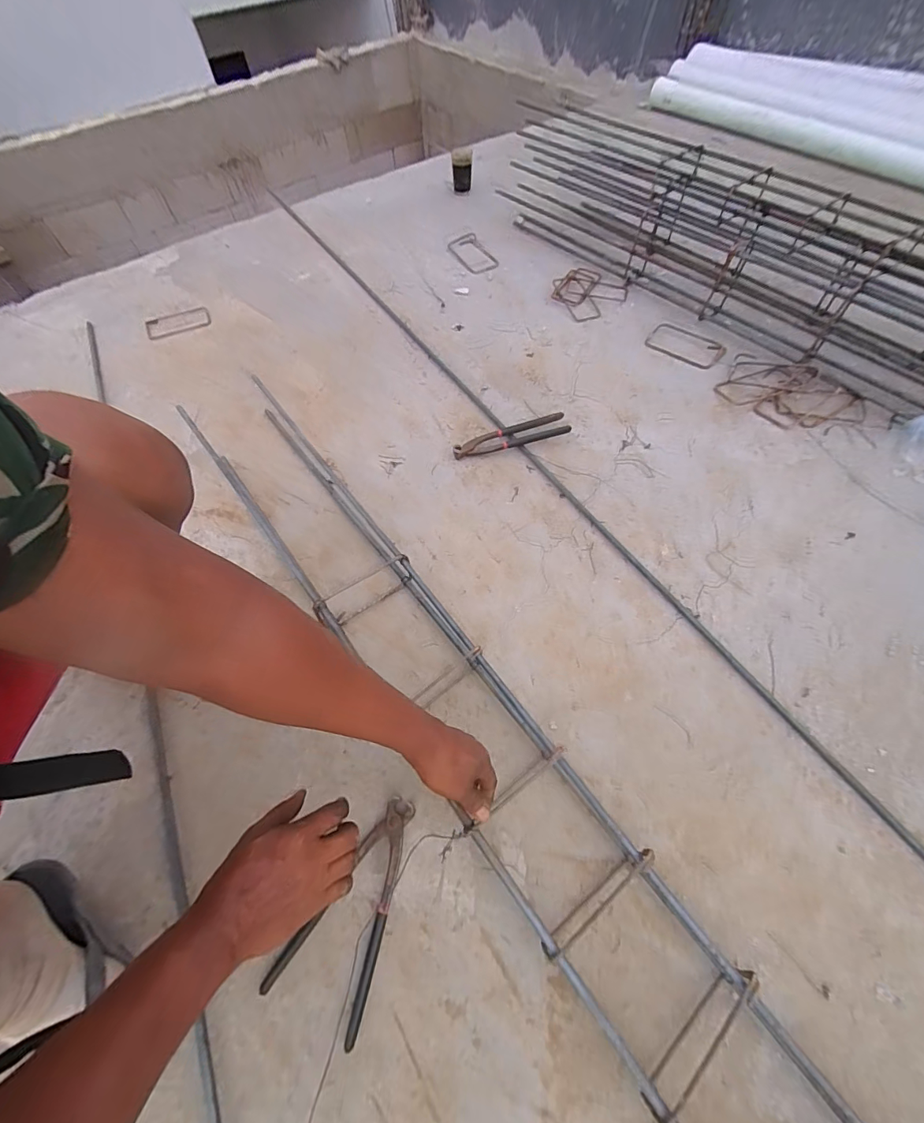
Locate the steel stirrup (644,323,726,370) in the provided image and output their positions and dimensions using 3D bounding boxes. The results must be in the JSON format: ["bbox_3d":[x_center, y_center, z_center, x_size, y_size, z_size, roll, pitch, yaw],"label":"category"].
[{"bbox_3d":[0.491,-0.475,0.955,0.163,0.010,0.107,37,69,21],"label":"steel stirrup"}]

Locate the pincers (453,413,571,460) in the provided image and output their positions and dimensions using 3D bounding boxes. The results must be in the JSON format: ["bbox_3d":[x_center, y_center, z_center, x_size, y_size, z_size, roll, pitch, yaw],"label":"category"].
[{"bbox_3d":[0.091,-0.232,0.819,0.215,0.024,0.048,-16,61,-6],"label":"pincers"}]

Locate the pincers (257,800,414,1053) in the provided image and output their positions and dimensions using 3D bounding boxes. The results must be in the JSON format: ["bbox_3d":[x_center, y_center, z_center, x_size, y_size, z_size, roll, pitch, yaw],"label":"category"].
[{"bbox_3d":[-0.116,0.389,0.500,0.108,0.019,0.216,22,65,15],"label":"pincers"}]

